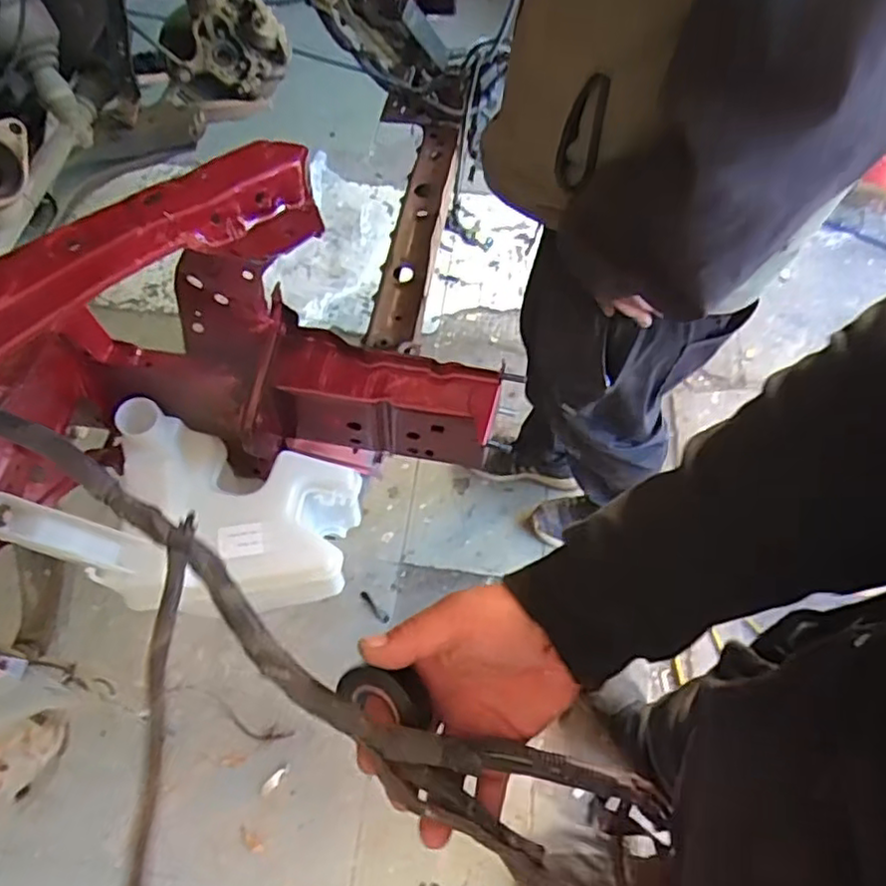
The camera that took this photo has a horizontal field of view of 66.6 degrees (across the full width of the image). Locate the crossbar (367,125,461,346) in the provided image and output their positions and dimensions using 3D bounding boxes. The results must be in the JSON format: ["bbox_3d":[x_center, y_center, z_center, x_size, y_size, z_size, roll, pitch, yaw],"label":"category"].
[{"bbox_3d":[-0.050,-0.353,1.135,0.080,0.063,0.513,7,60,3],"label":"crossbar"}]

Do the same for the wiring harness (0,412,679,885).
[{"bbox_3d":[-0.131,0.191,0.384,0.539,0.071,0.249,33,62,1],"label":"wiring harness"}]

